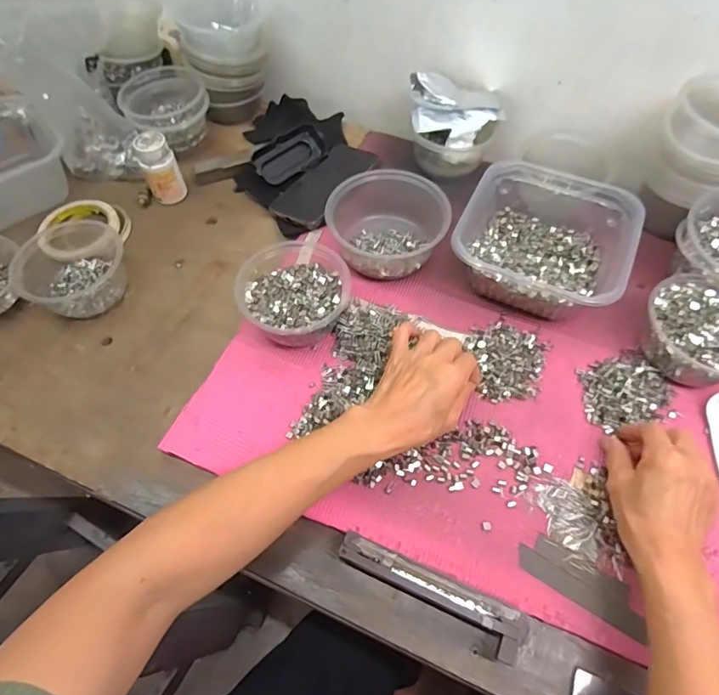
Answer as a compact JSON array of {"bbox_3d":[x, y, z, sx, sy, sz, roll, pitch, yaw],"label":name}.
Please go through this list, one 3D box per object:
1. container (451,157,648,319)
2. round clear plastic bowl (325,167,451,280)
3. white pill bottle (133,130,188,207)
[{"bbox_3d":[0.207,-0.120,0.540,0.170,0.075,0.172,25,63,15],"label":"container"},{"bbox_3d":[0.031,-0.144,0.553,0.115,0.085,0.119,-1,59,1],"label":"round clear plastic bowl"},{"bbox_3d":[-0.259,-0.232,0.622,0.045,0.081,0.045,-24,62,-12],"label":"white pill bottle"}]

